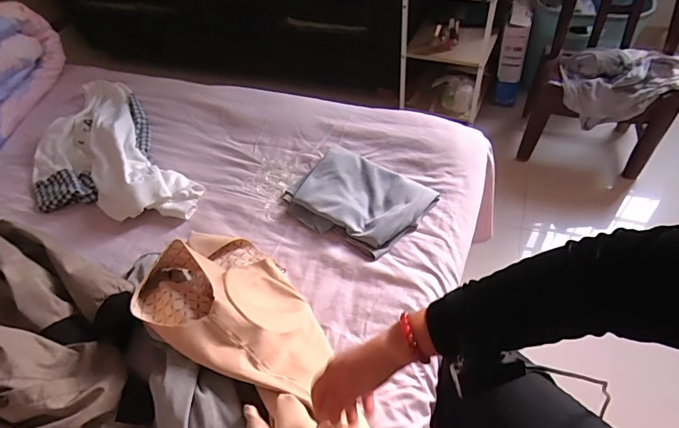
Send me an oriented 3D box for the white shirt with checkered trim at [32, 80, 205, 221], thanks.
[{"bbox_3d":[-0.544,-0.135,0.934,0.292,0.055,0.568,-31,53,-19],"label":"white shirt with checkered trim"}]

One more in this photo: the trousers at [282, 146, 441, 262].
[{"bbox_3d":[0.029,-0.037,0.804,0.256,0.034,0.196,30,59,28],"label":"trousers"}]

